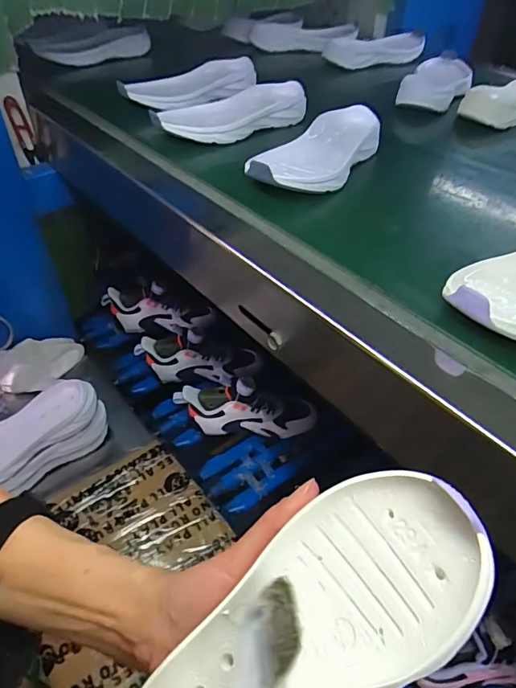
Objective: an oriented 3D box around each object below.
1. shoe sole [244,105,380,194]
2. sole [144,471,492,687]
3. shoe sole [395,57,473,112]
[{"bbox_3d":[0.065,-0.207,0.515,0.091,0.035,0.196,19,47,18],"label":"shoe sole"},{"bbox_3d":[0.015,0.132,0.226,0.192,0.028,0.077,-38,48,8],"label":"sole"},{"bbox_3d":[0.270,-0.393,0.723,0.084,0.025,0.208,19,47,17],"label":"shoe sole"}]

